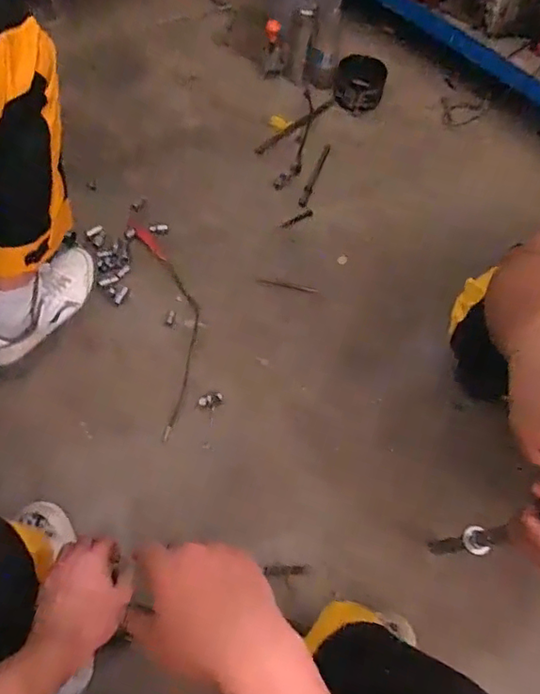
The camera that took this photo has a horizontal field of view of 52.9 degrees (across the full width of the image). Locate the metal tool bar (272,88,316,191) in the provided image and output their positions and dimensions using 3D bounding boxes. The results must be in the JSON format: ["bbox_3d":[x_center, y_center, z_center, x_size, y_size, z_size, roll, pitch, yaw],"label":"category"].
[{"bbox_3d":[0.075,-0.528,1.380,0.058,0.025,0.346,15,61,5],"label":"metal tool bar"}]

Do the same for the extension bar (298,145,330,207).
[{"bbox_3d":[0.110,-0.423,1.345,0.020,0.025,0.204,19,62,7],"label":"extension bar"}]

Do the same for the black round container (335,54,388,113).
[{"bbox_3d":[0.239,-0.697,1.426,0.133,0.080,0.125,9,61,1],"label":"black round container"}]

